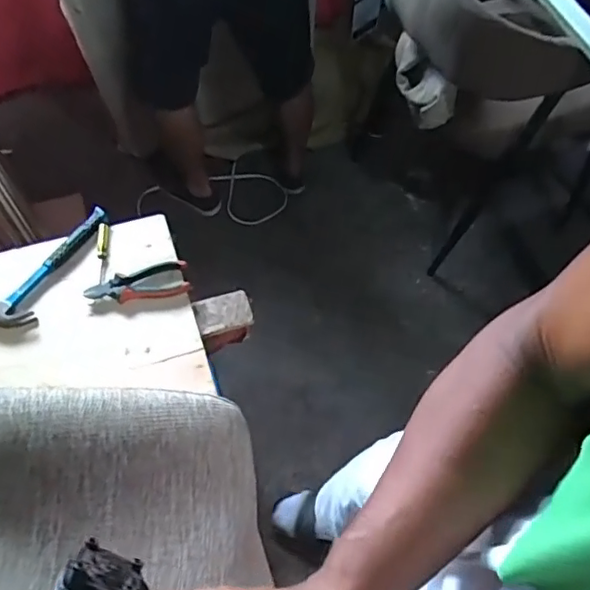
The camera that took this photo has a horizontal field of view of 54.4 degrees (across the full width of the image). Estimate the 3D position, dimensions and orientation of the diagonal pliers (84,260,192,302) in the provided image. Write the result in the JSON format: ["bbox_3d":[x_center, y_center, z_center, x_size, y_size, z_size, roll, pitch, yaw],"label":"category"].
[{"bbox_3d":[-0.268,-0.022,0.982,0.171,0.015,0.073,-6,58,-4],"label":"diagonal pliers"}]

